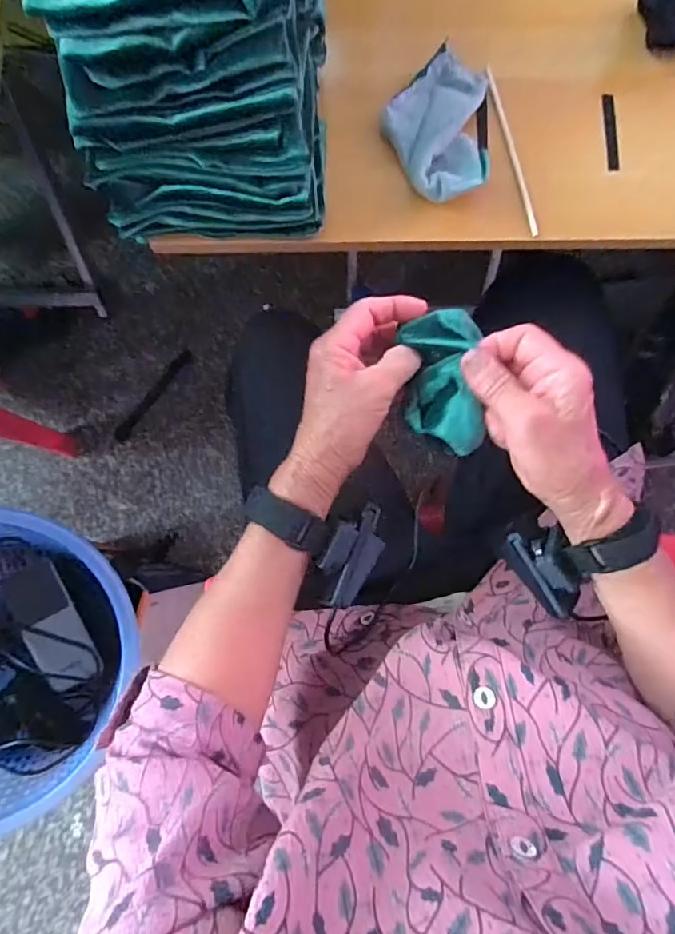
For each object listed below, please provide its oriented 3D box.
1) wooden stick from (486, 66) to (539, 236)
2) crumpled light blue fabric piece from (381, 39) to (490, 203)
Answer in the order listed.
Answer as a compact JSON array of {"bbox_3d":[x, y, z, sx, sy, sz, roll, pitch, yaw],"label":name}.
[{"bbox_3d":[0.153,-0.278,0.454,0.007,0.005,0.163,-12,81,-3],"label":"wooden stick"},{"bbox_3d":[0.087,-0.291,0.444,0.091,0.024,0.131,2,81,-1],"label":"crumpled light blue fabric piece"}]

